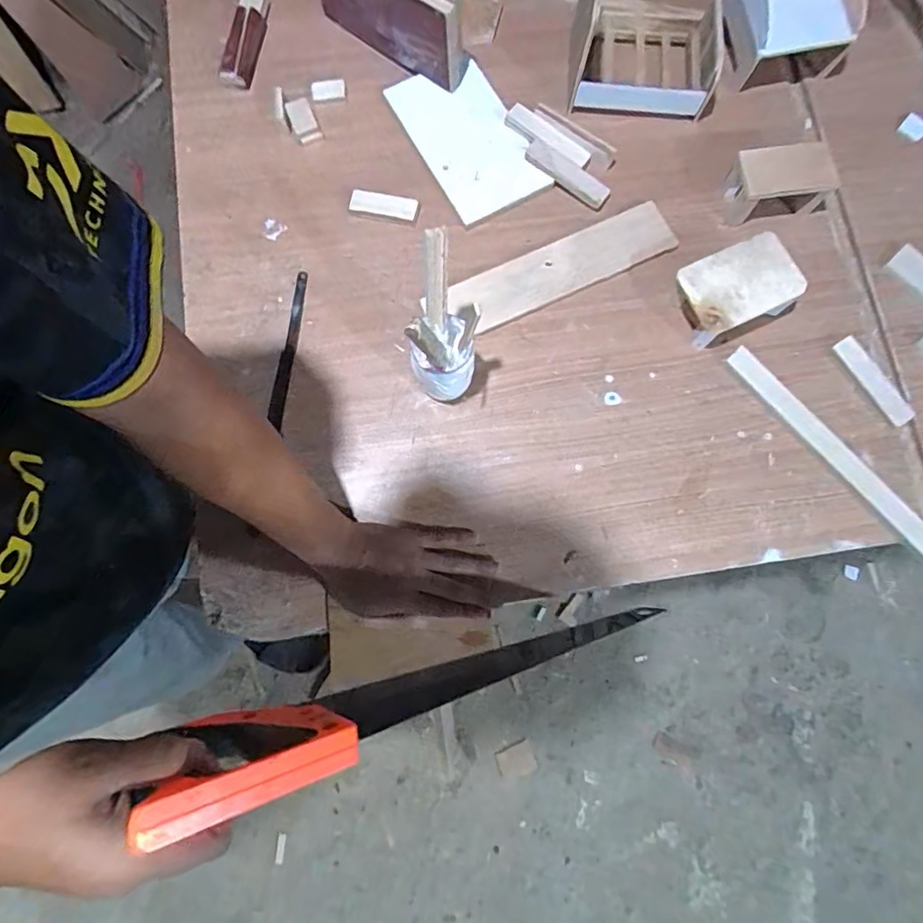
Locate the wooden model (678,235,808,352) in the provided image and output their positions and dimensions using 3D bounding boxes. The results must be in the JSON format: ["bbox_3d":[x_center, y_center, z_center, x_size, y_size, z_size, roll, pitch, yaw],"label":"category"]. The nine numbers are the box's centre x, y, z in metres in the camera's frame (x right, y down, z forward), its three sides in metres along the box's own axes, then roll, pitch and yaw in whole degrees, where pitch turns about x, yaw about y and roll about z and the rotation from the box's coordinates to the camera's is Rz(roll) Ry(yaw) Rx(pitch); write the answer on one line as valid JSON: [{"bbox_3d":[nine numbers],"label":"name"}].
[{"bbox_3d":[0.305,-0.192,0.597,0.121,0.060,0.086,-25,80,-5],"label":"wooden model"}]

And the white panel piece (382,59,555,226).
[{"bbox_3d":[0.005,-0.397,0.652,0.114,0.015,0.197,-29,81,-6],"label":"white panel piece"}]

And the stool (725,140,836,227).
[{"bbox_3d":[0.377,-0.332,0.638,0.113,0.053,0.070,-8,79,-2],"label":"stool"}]

